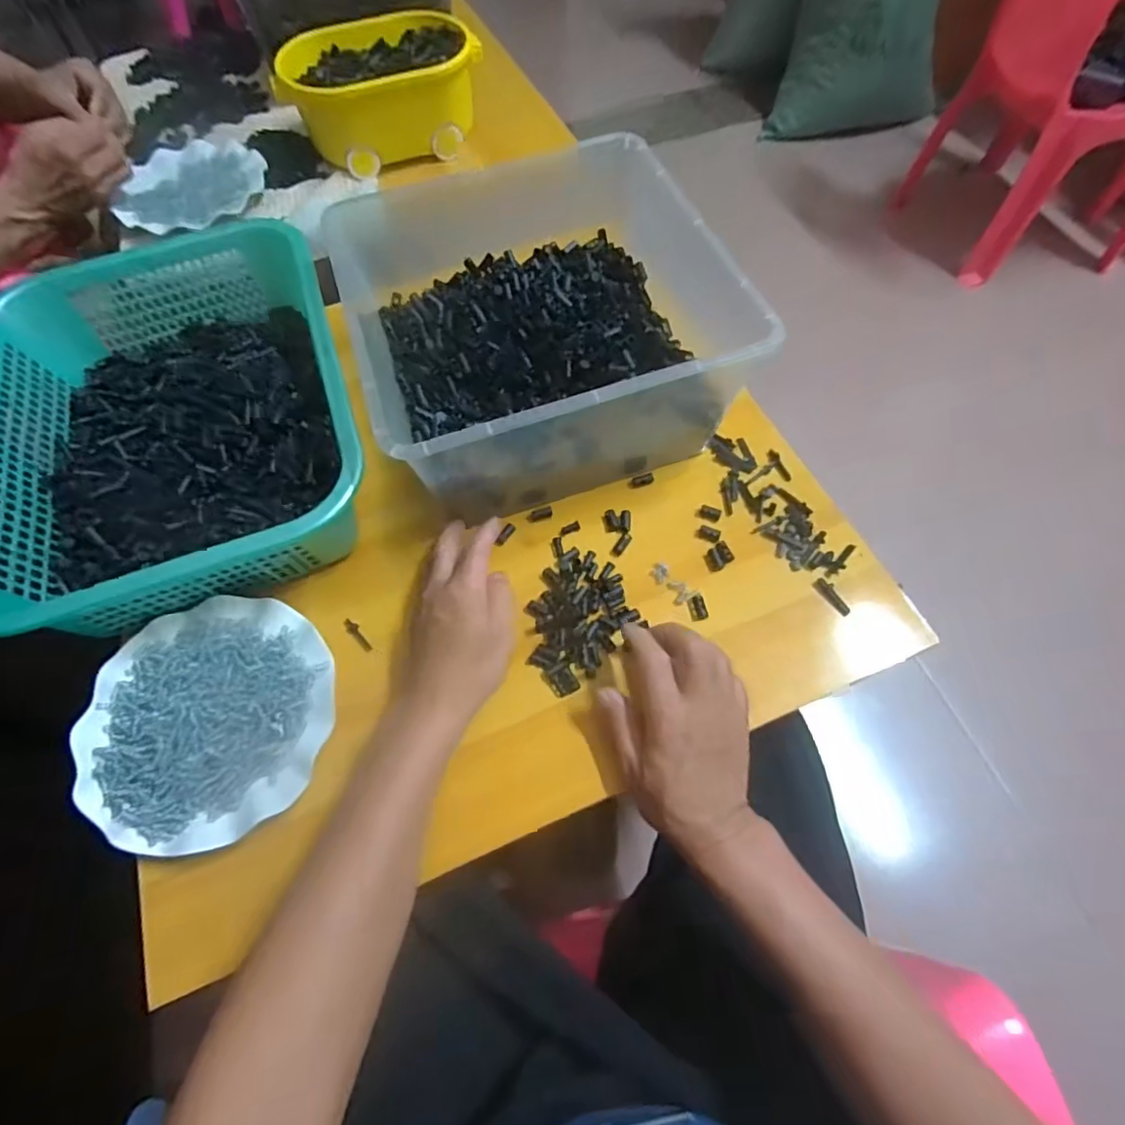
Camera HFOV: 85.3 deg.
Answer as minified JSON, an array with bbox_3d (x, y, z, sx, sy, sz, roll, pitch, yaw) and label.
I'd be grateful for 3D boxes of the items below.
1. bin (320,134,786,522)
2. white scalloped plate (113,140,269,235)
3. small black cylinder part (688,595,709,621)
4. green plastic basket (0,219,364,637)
[{"bbox_3d":[-0.019,-0.200,0.547,0.286,0.140,0.295,-20,62,-8],"label":"bin"},{"bbox_3d":[-0.470,-0.483,0.790,0.169,0.023,0.179,-1,61,2],"label":"white scalloped plate"},{"bbox_3d":[0.109,0.036,0.491,0.014,0.005,0.020,-13,62,-4],"label":"small black cylinder part"},{"bbox_3d":[-0.346,-0.143,0.547,0.296,0.080,0.400,-20,62,-8],"label":"green plastic basket"}]

